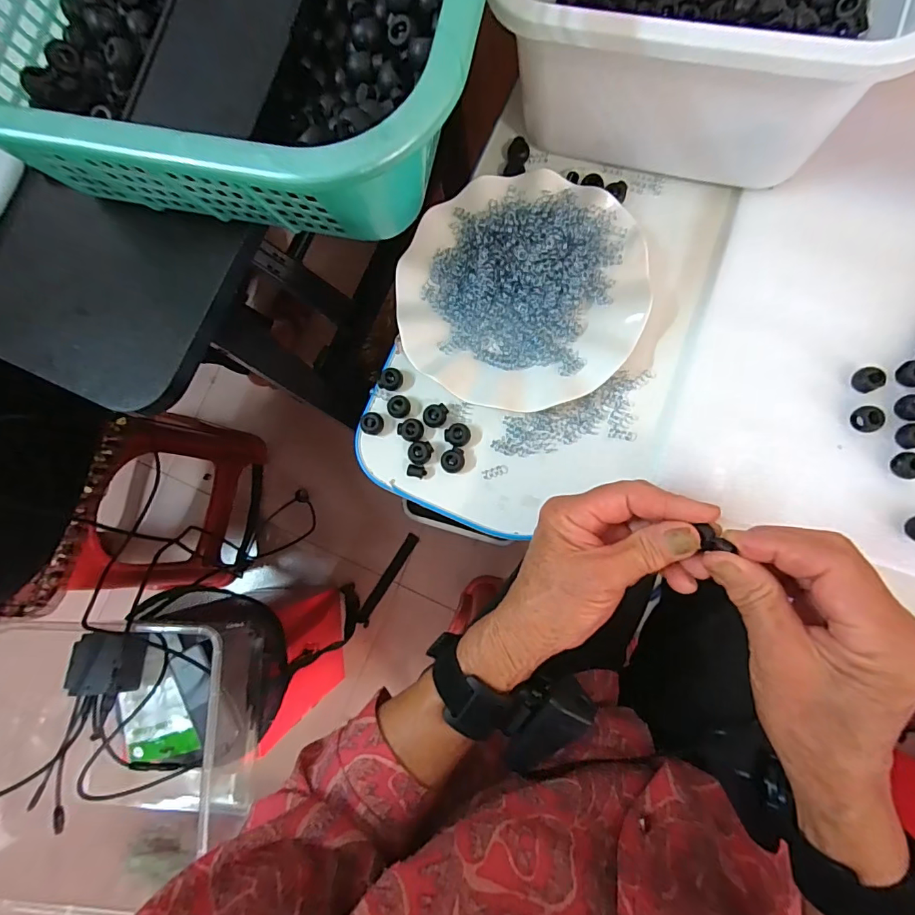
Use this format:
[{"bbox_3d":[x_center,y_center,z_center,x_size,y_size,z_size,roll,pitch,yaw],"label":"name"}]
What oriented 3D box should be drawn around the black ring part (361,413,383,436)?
[{"bbox_3d":[-0.066,-0.026,0.361,0.014,0.013,0.017,31,87,9],"label":"black ring part"}]

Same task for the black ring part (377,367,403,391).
[{"bbox_3d":[-0.052,-0.061,0.365,0.016,0.012,0.018,23,86,9],"label":"black ring part"}]

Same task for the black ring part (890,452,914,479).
[{"bbox_3d":[0.299,0.005,0.310,0.017,0.007,0.017,-1,82,6],"label":"black ring part"}]

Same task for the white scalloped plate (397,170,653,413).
[{"bbox_3d":[0.047,-0.126,0.353,0.177,0.030,0.177,-1,82,6],"label":"white scalloped plate"}]

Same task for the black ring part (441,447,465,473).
[{"bbox_3d":[-0.003,0.003,0.351,0.018,0.010,0.017,-1,82,6],"label":"black ring part"}]

